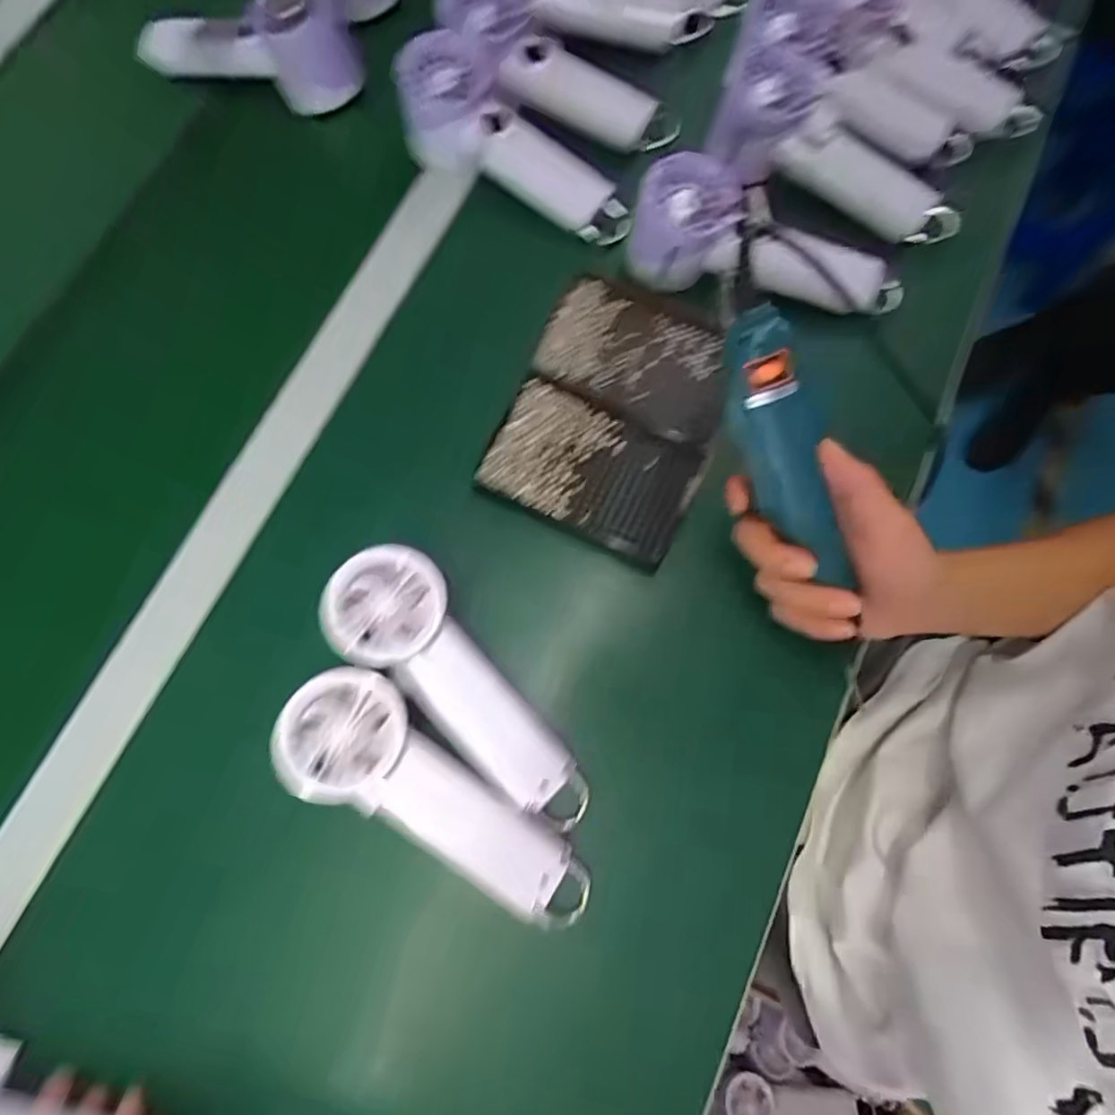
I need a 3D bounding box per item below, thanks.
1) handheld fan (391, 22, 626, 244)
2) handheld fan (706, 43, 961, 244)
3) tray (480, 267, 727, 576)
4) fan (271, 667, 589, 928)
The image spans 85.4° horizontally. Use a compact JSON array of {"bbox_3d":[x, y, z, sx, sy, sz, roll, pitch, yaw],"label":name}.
[{"bbox_3d":[-0.029,-0.314,0.467,0.200,0.075,0.068,30,76,-9],"label":"handheld fan"},{"bbox_3d":[0.210,-0.296,0.446,0.193,0.035,0.091,26,76,-8],"label":"handheld fan"},{"bbox_3d":[0.041,-0.102,0.419,0.136,0.020,0.185,22,76,6],"label":"tray"},{"bbox_3d":[-0.063,0.134,0.335,0.192,0.032,0.062,37,77,-6],"label":"fan"}]

